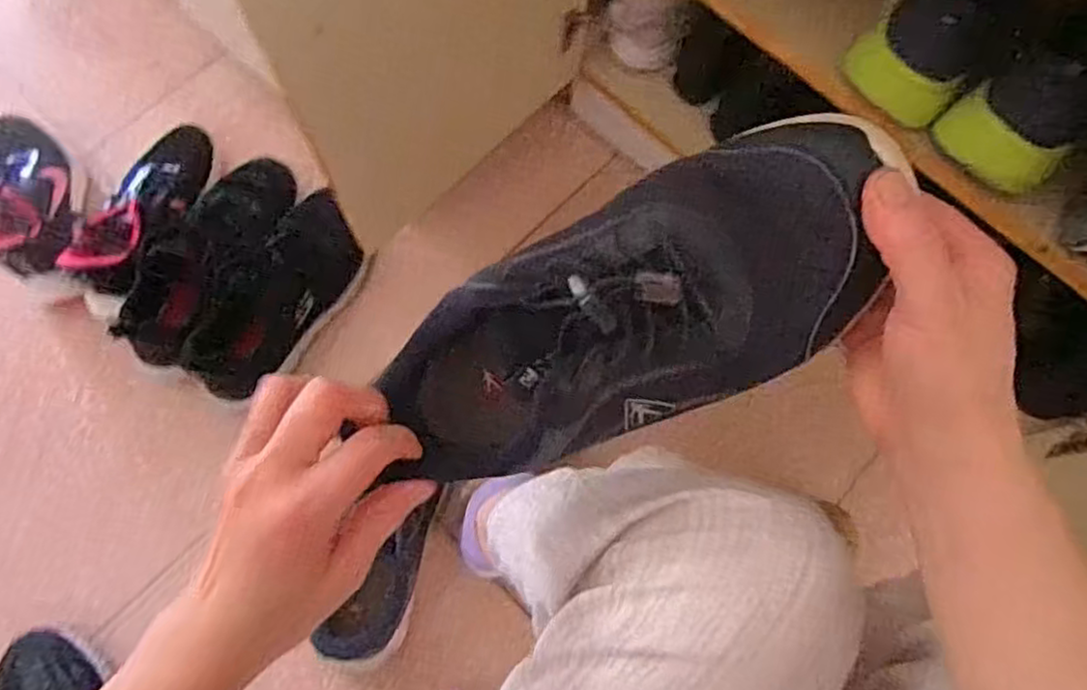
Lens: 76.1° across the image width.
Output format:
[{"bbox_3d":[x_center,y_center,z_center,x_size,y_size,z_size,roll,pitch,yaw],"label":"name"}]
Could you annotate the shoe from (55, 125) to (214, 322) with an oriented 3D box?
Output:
[{"bbox_3d":[-0.485,-0.158,0.858,0.113,0.091,0.266,14,61,3],"label":"shoe"}]

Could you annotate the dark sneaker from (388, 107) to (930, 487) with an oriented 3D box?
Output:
[{"bbox_3d":[0.040,-0.011,0.334,0.249,0.078,0.099,-29,75,15],"label":"dark sneaker"}]

